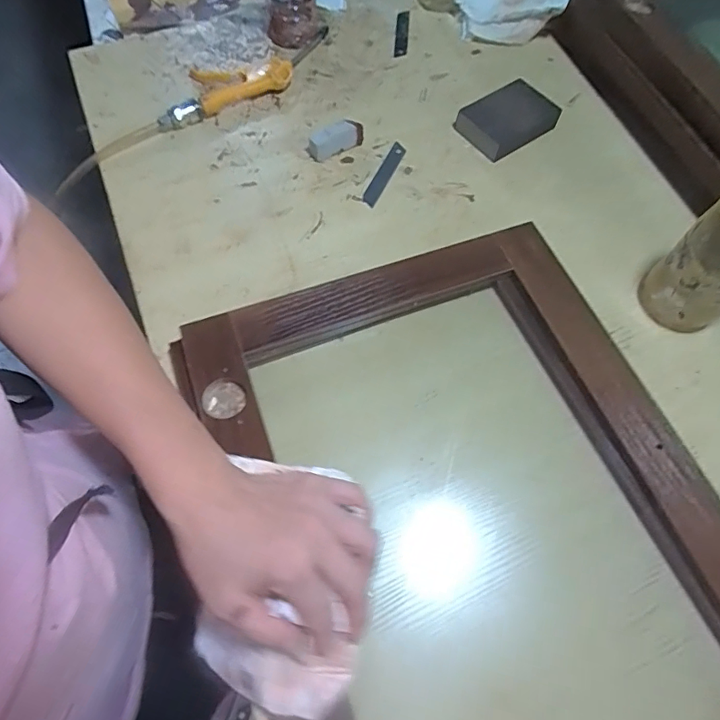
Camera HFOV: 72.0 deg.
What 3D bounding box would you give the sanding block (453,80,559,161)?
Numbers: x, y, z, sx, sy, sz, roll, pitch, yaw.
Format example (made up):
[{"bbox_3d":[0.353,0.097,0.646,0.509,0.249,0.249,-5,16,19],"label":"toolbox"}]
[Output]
[{"bbox_3d":[0.168,-0.276,0.567,0.101,0.028,0.070,-30,68,-15],"label":"sanding block"}]

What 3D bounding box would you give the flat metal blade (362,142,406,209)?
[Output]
[{"bbox_3d":[0.026,-0.206,0.550,0.019,0.008,0.092,23,65,10],"label":"flat metal blade"}]

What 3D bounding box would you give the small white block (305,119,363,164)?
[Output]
[{"bbox_3d":[-0.027,-0.245,0.552,0.061,0.027,0.021,-26,67,-13],"label":"small white block"}]

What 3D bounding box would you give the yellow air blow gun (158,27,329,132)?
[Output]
[{"bbox_3d":[-0.136,-0.350,0.603,0.253,0.022,0.087,-30,68,-15],"label":"yellow air blow gun"}]

